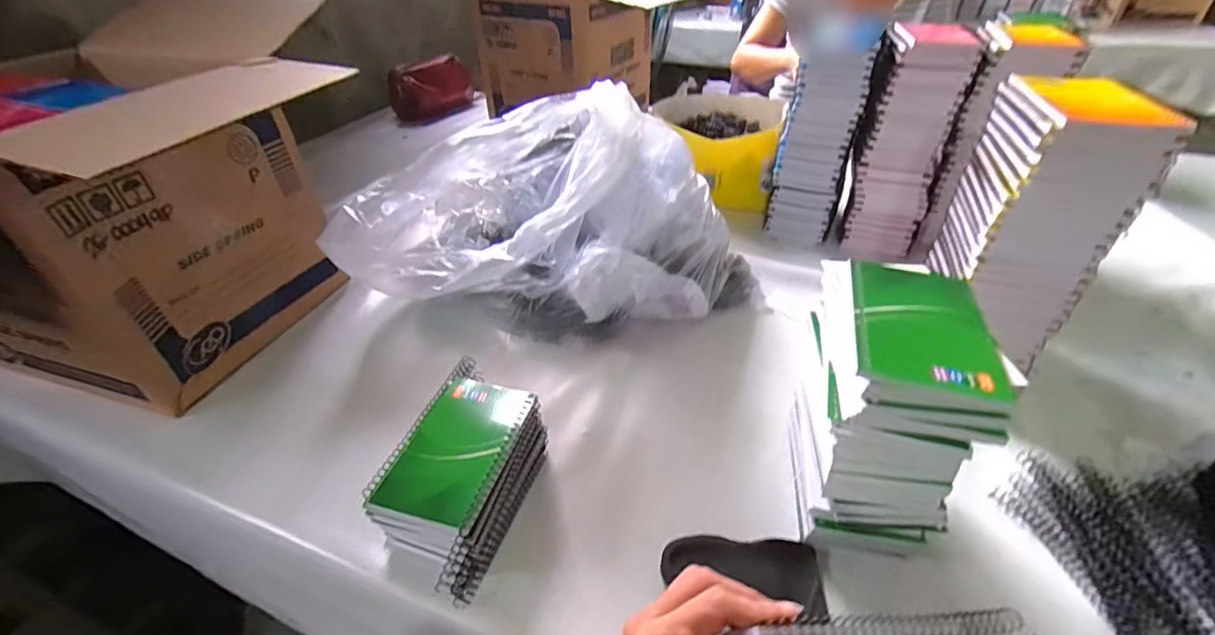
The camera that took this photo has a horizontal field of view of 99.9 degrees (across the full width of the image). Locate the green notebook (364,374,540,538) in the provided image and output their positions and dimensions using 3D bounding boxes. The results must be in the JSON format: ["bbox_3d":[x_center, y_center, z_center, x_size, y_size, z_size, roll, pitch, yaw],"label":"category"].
[{"bbox_3d":[-0.122,0.105,0.415,0.087,0.012,0.133,10,40,15],"label":"green notebook"}]

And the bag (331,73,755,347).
[{"bbox_3d":[-0.073,-0.132,0.644,0.499,0.226,0.261,-14,40,-14],"label":"bag"}]

